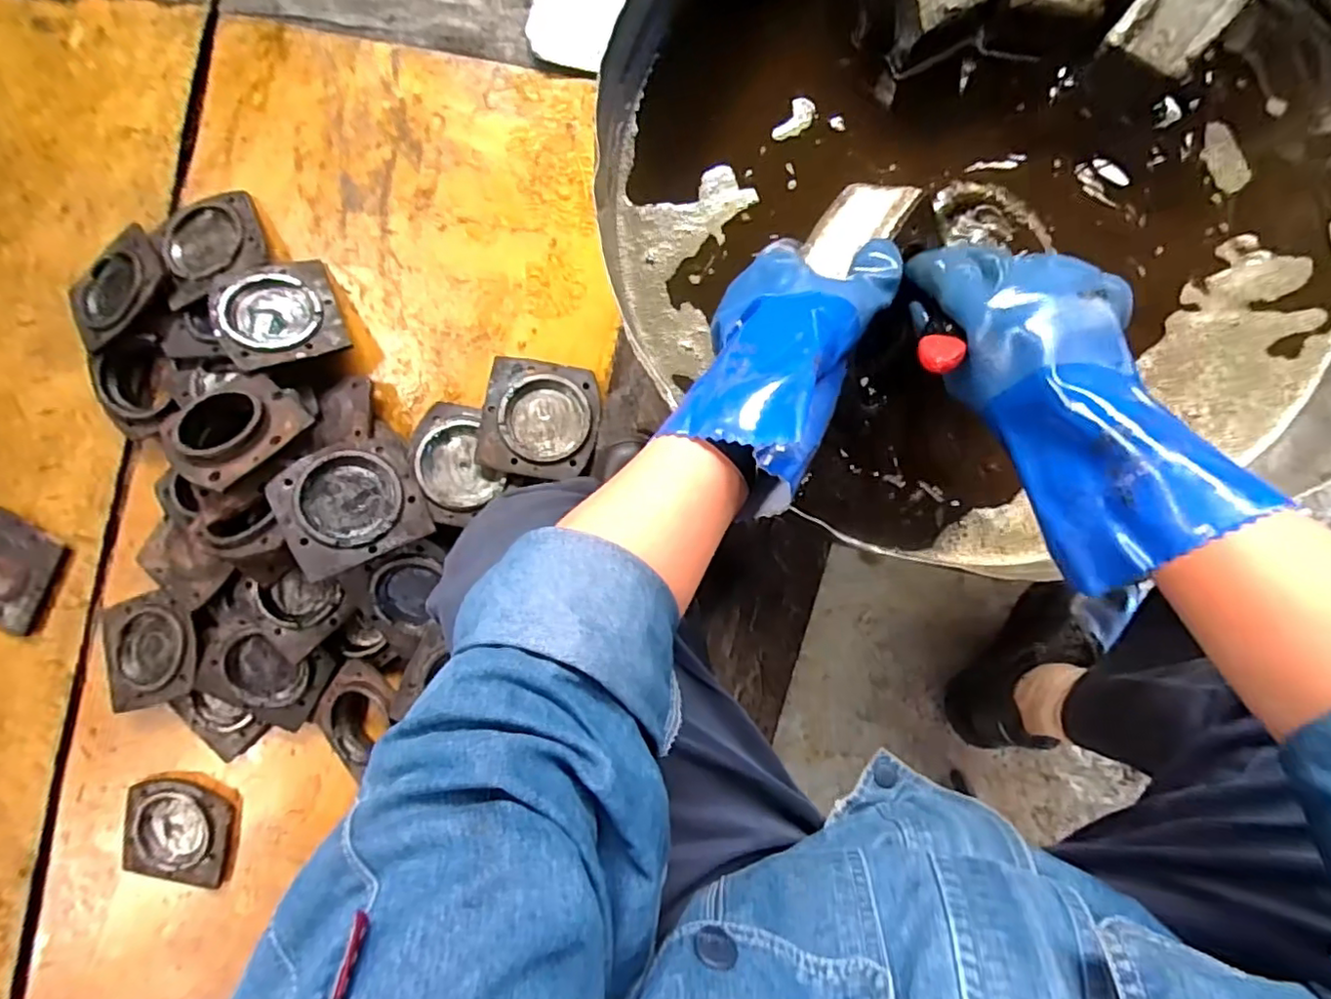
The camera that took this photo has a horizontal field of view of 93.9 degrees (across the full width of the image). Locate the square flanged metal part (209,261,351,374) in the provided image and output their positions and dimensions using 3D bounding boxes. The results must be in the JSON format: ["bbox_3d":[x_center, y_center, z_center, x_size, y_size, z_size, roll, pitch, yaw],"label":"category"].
[{"bbox_3d":[-0.554,-0.268,0.893,0.157,0.020,0.170,-18,70,-26],"label":"square flanged metal part"}]

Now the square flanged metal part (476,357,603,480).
[{"bbox_3d":[-0.166,-0.107,0.838,0.151,0.030,0.154,8,78,-4],"label":"square flanged metal part"}]

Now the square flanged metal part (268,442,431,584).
[{"bbox_3d":[-0.403,0.005,0.802,0.171,0.035,0.155,-24,82,-10],"label":"square flanged metal part"}]

